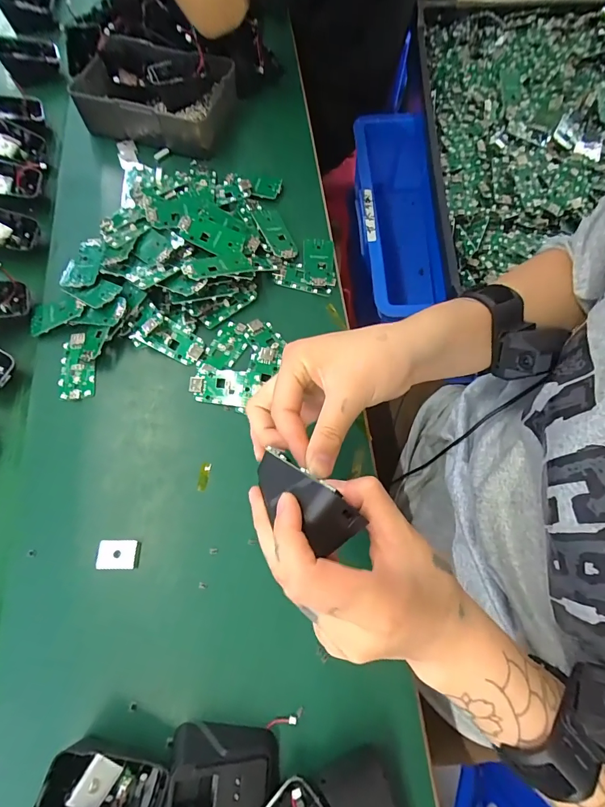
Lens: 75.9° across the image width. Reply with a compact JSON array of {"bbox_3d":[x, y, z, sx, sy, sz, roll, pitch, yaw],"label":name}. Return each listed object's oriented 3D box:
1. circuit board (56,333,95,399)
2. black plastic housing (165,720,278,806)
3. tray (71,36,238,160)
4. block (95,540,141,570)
[{"bbox_3d":[-0.205,-0.034,0.356,0.032,0.009,0.063,-3,70,0],"label":"circuit board"},{"bbox_3d":[-0.051,0.231,0.244,0.068,0.039,0.035,6,71,3],"label":"black plastic housing"},{"bbox_3d":[-0.164,-0.373,0.457,0.163,0.043,0.136,12,71,5],"label":"tray"},{"bbox_3d":[-0.143,0.117,0.301,0.031,0.007,0.021,1,70,1],"label":"block"}]

